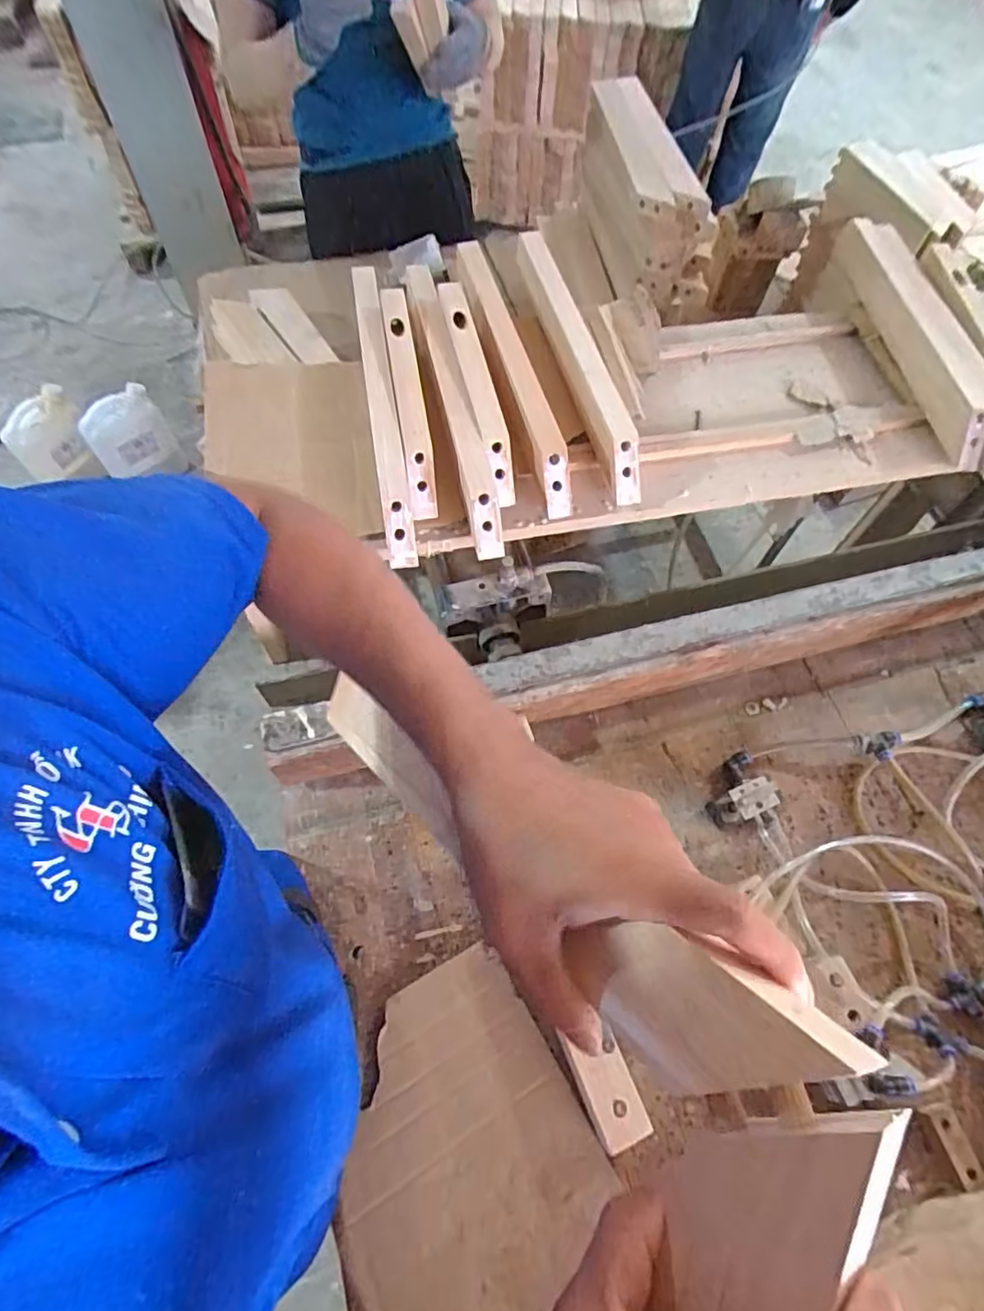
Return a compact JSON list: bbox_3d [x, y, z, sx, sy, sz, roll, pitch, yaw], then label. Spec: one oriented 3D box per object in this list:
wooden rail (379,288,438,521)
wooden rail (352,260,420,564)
[{"bbox_3d":[-0.095,-0.295,0.698,0.031,0.070,0.291,-8,63,-7],"label":"wooden rail"},{"bbox_3d":[-0.127,-0.295,0.702,0.029,0.057,0.431,-8,63,-7],"label":"wooden rail"}]

